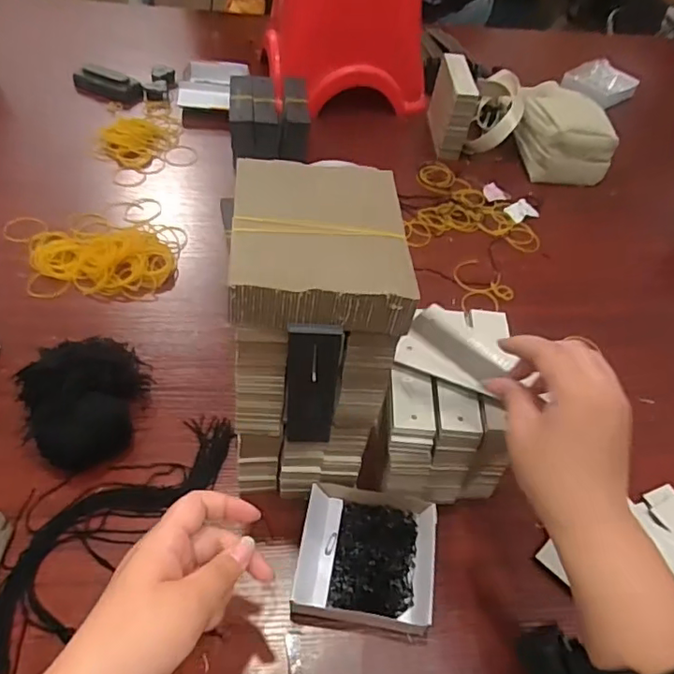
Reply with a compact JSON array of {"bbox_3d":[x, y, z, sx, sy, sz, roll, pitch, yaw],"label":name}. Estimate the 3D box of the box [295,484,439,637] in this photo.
[{"bbox_3d":[0.023,0.172,0.454,0.103,0.028,0.098,10,49,3],"label":"box"}]

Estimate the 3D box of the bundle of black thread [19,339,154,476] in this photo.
[{"bbox_3d":[-0.223,0.049,0.509,0.104,0.063,0.120,-17,53,-19],"label":"bundle of black thread"}]

